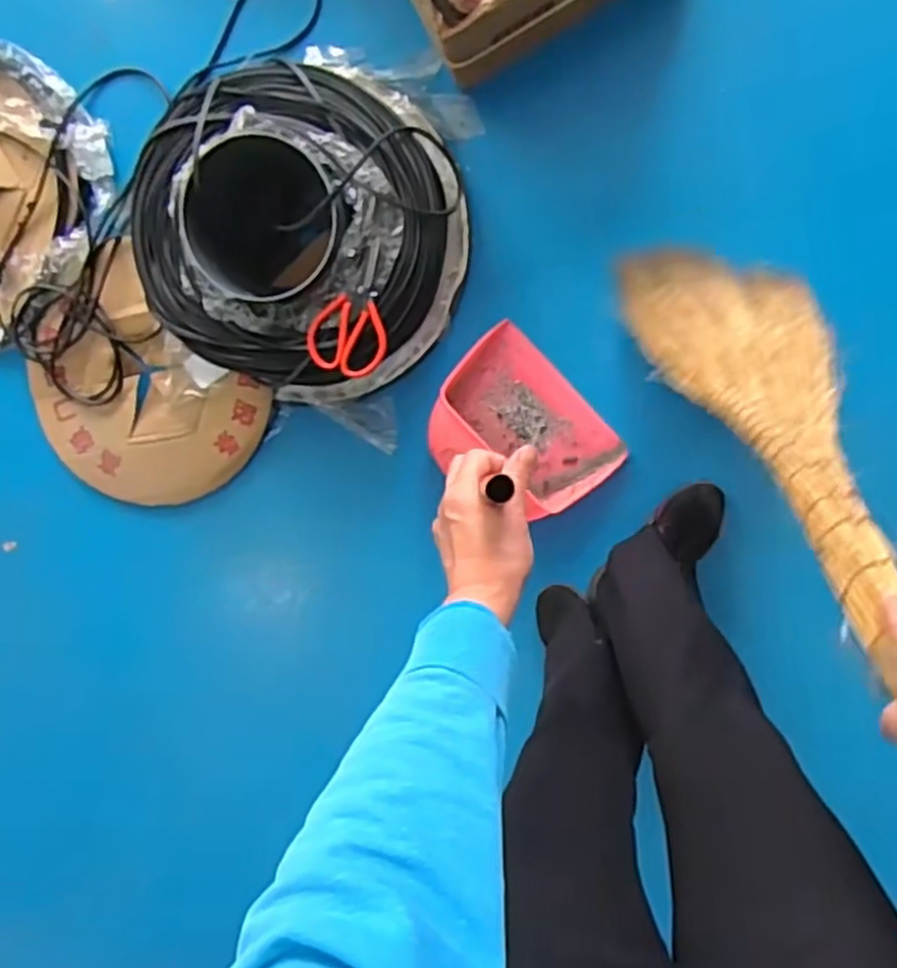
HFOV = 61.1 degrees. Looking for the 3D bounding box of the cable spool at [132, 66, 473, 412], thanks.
[{"bbox_3d":[-0.199,-0.333,1.036,0.415,0.189,0.404,1,94,8],"label":"cable spool"}]

